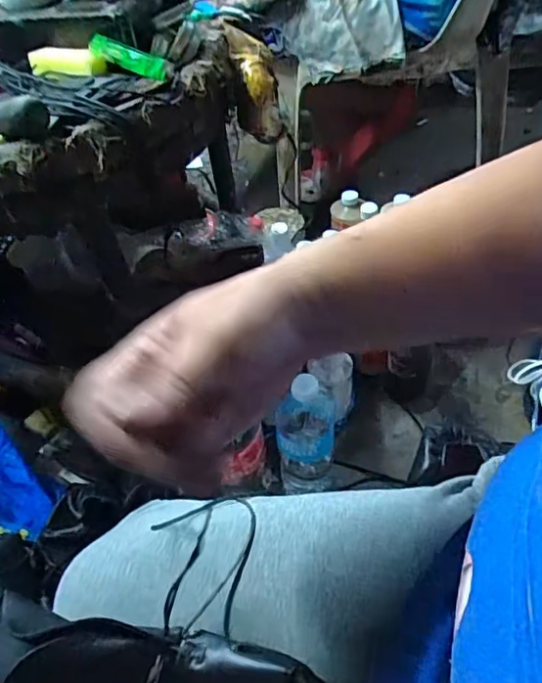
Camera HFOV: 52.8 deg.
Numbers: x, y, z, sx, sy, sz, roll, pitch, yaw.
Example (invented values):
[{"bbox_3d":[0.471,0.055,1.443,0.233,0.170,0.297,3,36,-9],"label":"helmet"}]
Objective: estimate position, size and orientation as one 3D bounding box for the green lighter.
[{"bbox_3d":[-0.134,-0.268,0.517,0.075,0.016,0.024,20,53,-6],"label":"green lighter"}]

